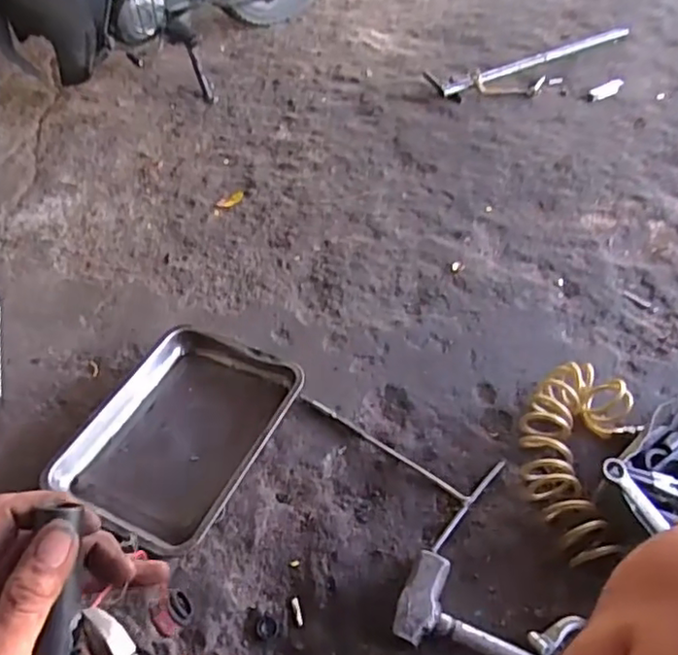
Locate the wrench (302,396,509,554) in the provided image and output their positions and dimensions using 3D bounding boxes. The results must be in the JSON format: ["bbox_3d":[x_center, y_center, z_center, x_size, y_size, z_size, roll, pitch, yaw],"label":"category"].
[{"bbox_3d":[0.069,0.172,0.925,0.311,0.023,0.158,33,59,28],"label":"wrench"}]

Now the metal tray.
[{"bbox_3d":[-0.245,0.157,0.949,0.266,0.058,0.339,20,54,20],"label":"metal tray"}]

